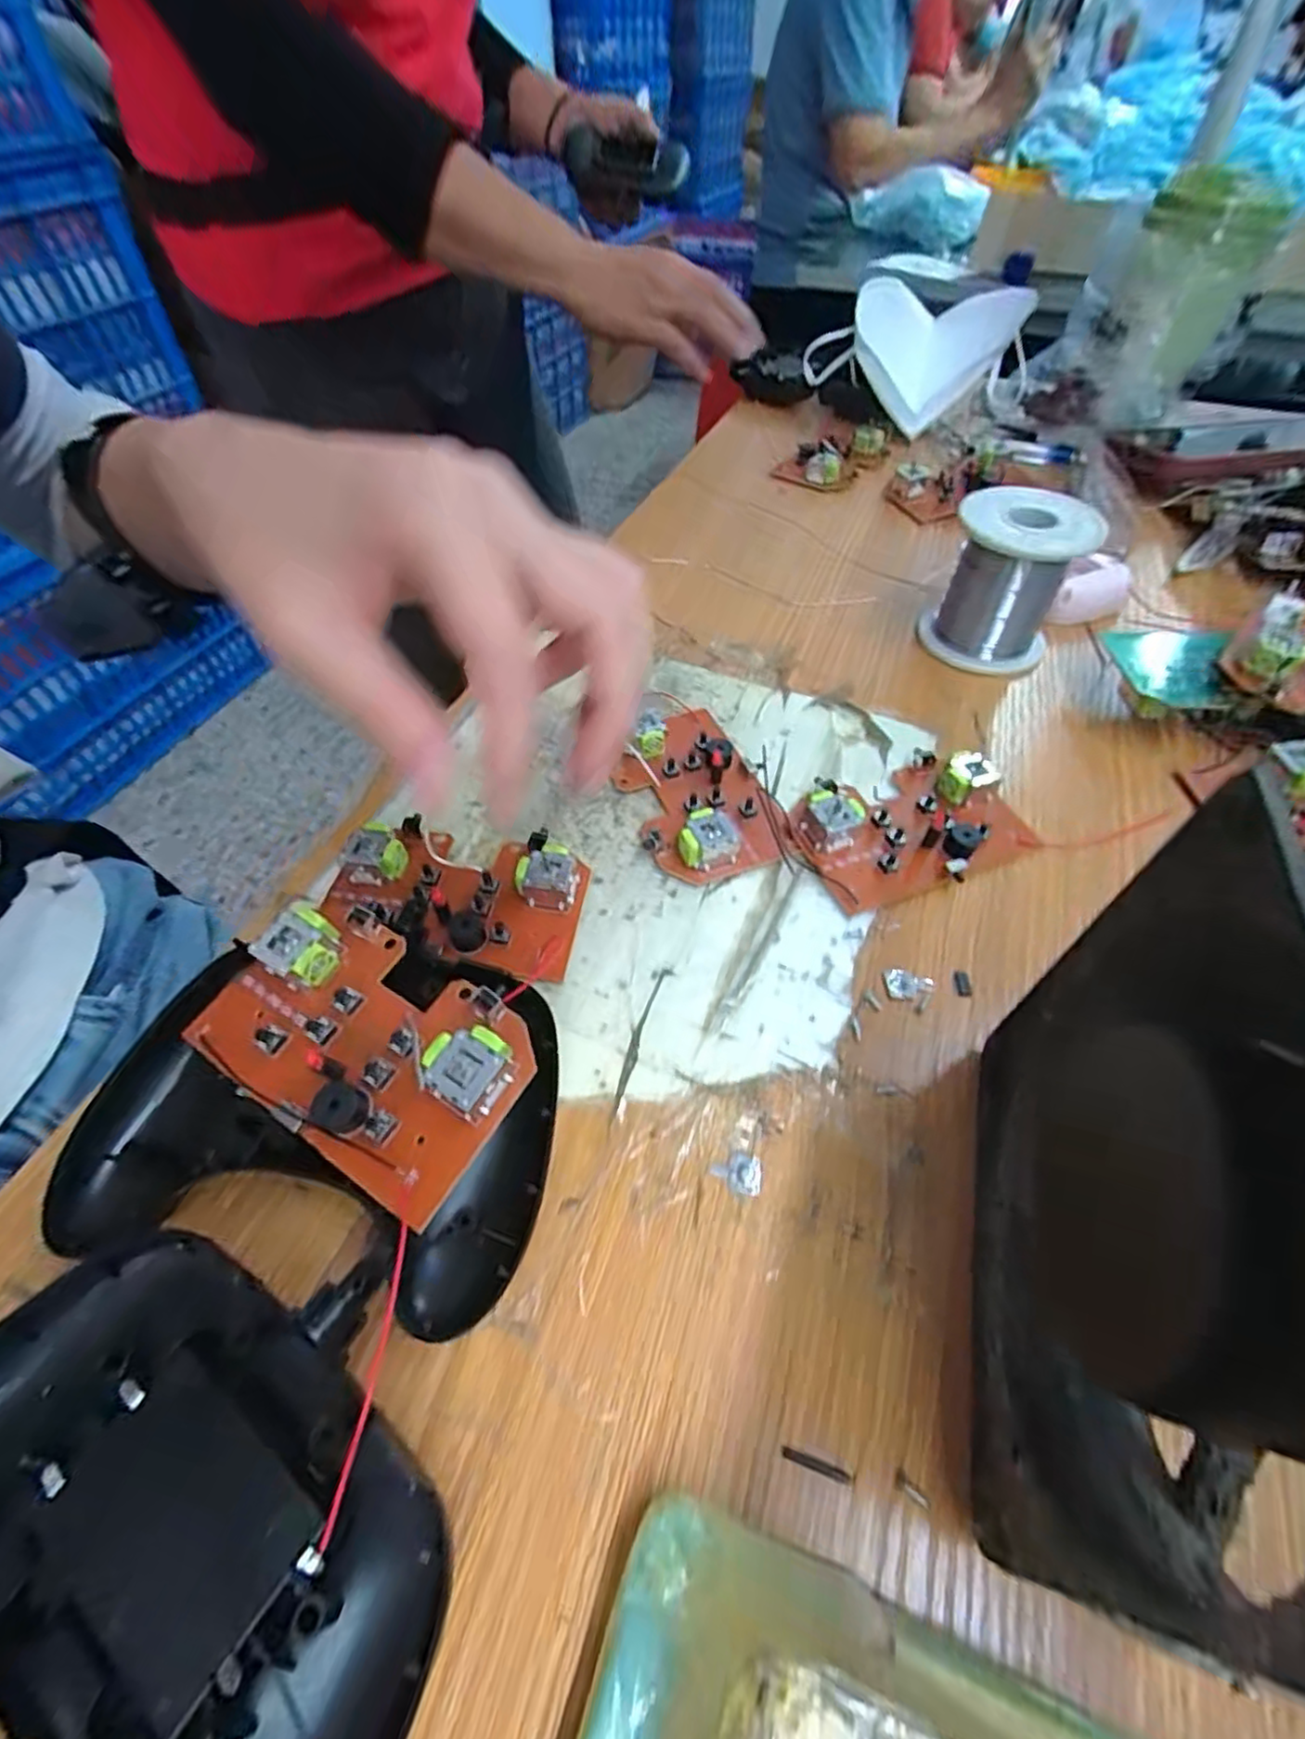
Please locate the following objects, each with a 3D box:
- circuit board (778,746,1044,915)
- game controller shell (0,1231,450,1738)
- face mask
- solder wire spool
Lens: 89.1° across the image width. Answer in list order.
[{"bbox_3d":[0.101,-0.020,0.256,0.089,0.018,0.053,-22,54,-16],"label":"circuit board"},{"bbox_3d":[-0.100,0.137,0.135,0.121,0.019,0.097,28,57,21],"label":"game controller shell"},{"bbox_3d":[0.204,-0.399,0.504,0.133,0.089,0.125,37,61,26],"label":"face mask"},{"bbox_3d":[0.172,-0.140,0.326,0.059,0.065,0.059,0,51,1],"label":"solder wire spool"}]

